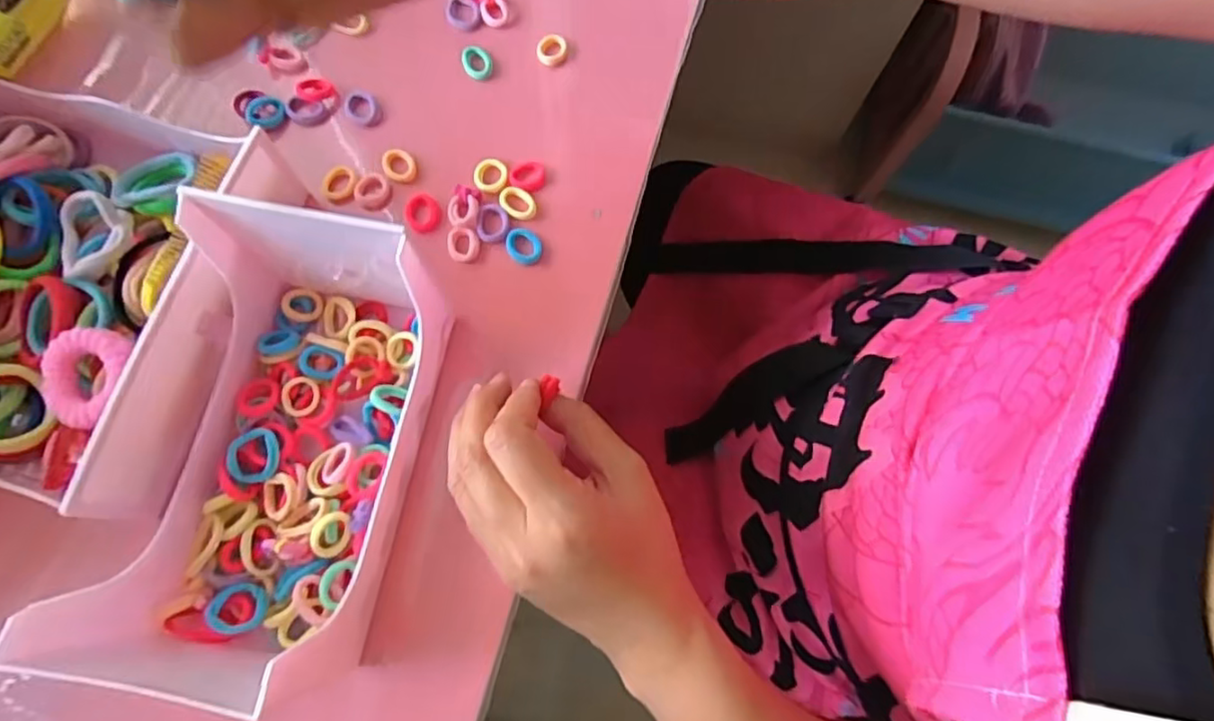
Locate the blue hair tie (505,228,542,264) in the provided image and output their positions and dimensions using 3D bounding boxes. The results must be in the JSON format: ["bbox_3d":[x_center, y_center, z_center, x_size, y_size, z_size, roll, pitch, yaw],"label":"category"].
[{"bbox_3d":[-0.045,-0.063,0.350,0.018,0.005,0.020,-30,77,-10],"label":"blue hair tie"}]

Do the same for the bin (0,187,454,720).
[{"bbox_3d":[-0.149,0.037,0.271,0.109,0.094,0.208,12,74,2],"label":"bin"}]

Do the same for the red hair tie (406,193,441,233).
[{"bbox_3d":[-0.102,-0.082,0.353,0.019,0.007,0.024,-26,76,-9],"label":"red hair tie"}]

